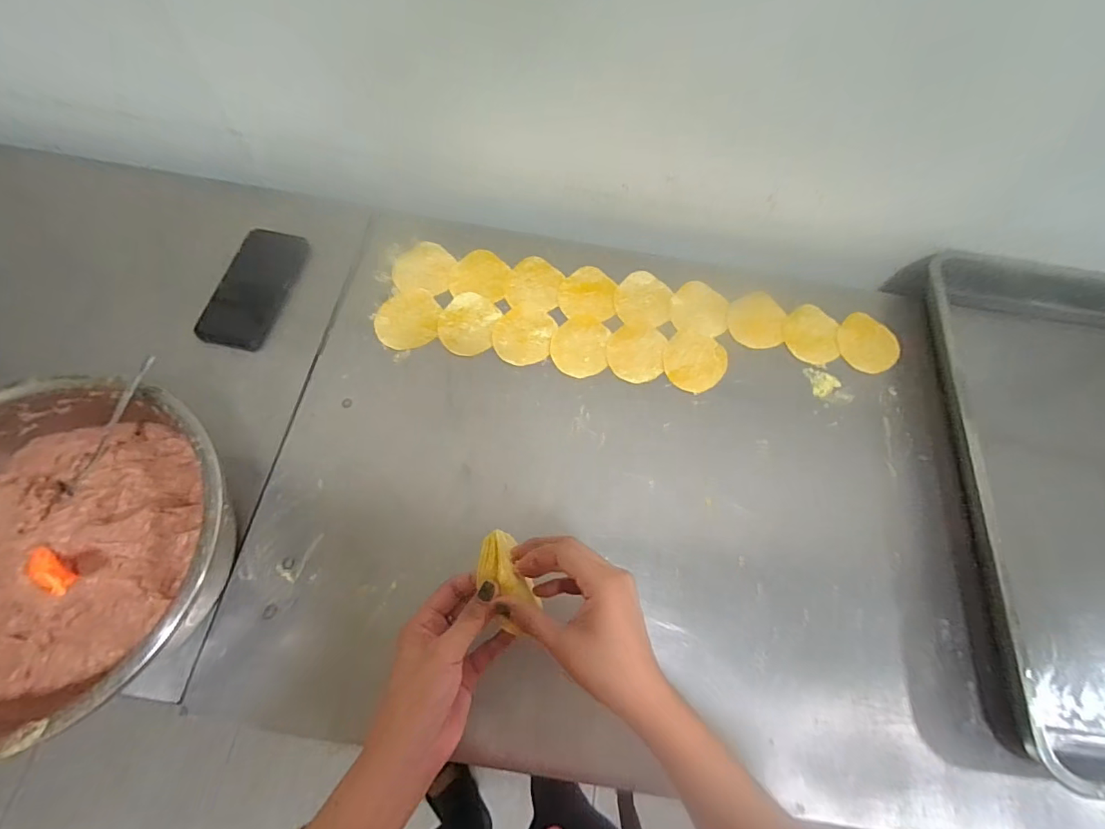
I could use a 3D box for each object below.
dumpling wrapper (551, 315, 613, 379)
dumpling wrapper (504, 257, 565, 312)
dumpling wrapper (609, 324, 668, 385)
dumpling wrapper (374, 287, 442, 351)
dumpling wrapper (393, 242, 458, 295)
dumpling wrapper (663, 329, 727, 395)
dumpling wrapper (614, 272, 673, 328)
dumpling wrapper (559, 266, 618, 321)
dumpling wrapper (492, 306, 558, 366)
[{"bbox_3d":[0.035,-0.087,0.623,0.069,0.004,0.088,7,66,0],"label":"dumpling wrapper"},{"bbox_3d":[-0.023,-0.171,0.656,0.070,0.005,0.079,13,66,2],"label":"dumpling wrapper"},{"bbox_3d":[0.104,-0.077,0.623,0.069,0.004,0.083,11,66,1],"label":"dumpling wrapper"},{"bbox_3d":[-0.176,-0.117,0.618,0.081,0.004,0.075,2,70,-6],"label":"dumpling wrapper"},{"bbox_3d":[-0.165,-0.189,0.646,0.074,0.004,0.075,3,70,-9],"label":"dumpling wrapper"},{"bbox_3d":[0.177,-0.068,0.624,0.076,0.004,0.084,39,69,13],"label":"dumpling wrapper"},{"bbox_3d":[0.120,-0.150,0.655,0.073,0.005,0.079,8,70,-1],"label":"dumpling wrapper"},{"bbox_3d":[0.047,-0.160,0.657,0.073,0.006,0.079,9,66,0],"label":"dumpling wrapper"},{"bbox_3d":[-0.036,-0.101,0.624,0.072,0.004,0.083,12,66,2],"label":"dumpling wrapper"}]

